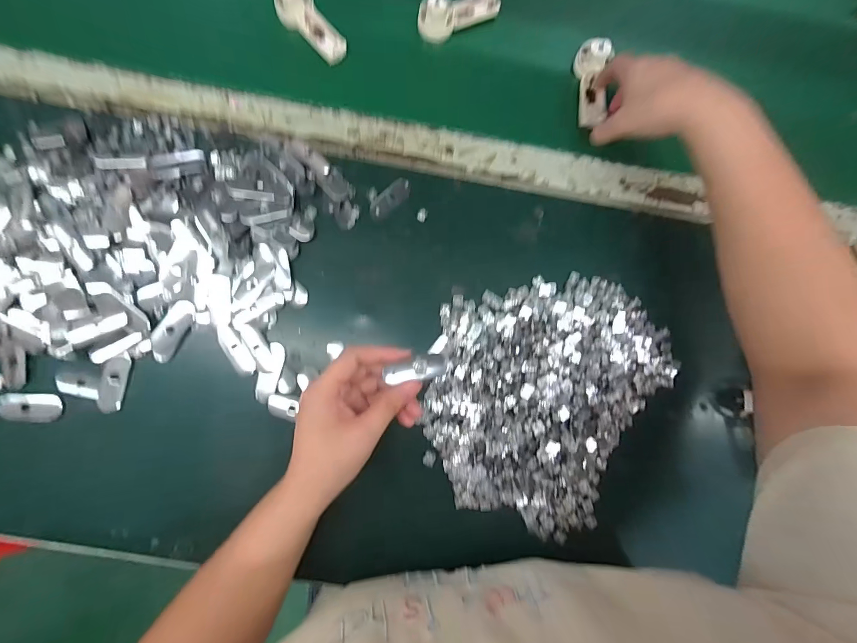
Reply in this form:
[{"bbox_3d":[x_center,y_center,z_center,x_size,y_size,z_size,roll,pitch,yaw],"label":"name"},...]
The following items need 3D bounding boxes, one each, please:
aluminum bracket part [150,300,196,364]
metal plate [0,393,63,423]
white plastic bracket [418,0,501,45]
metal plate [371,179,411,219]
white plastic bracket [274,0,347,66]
[{"bbox_3d":[-0.243,0.009,0.344,0.026,0.013,0.060,26,80,1],"label":"aluminum bracket part"},{"bbox_3d":[-0.358,0.078,0.328,0.046,0.011,0.025,6,80,-2],"label":"metal plate"},{"bbox_3d":[0.036,-0.346,0.405,0.095,0.036,0.030,-21,84,-6],"label":"white plastic bracket"},{"bbox_3d":[-0.039,-0.126,0.372,0.051,0.004,0.021,-43,85,-9],"label":"metal plate"},{"bbox_3d":[-0.125,-0.322,0.394,0.041,0.022,0.089,-44,101,-8],"label":"white plastic bracket"}]

